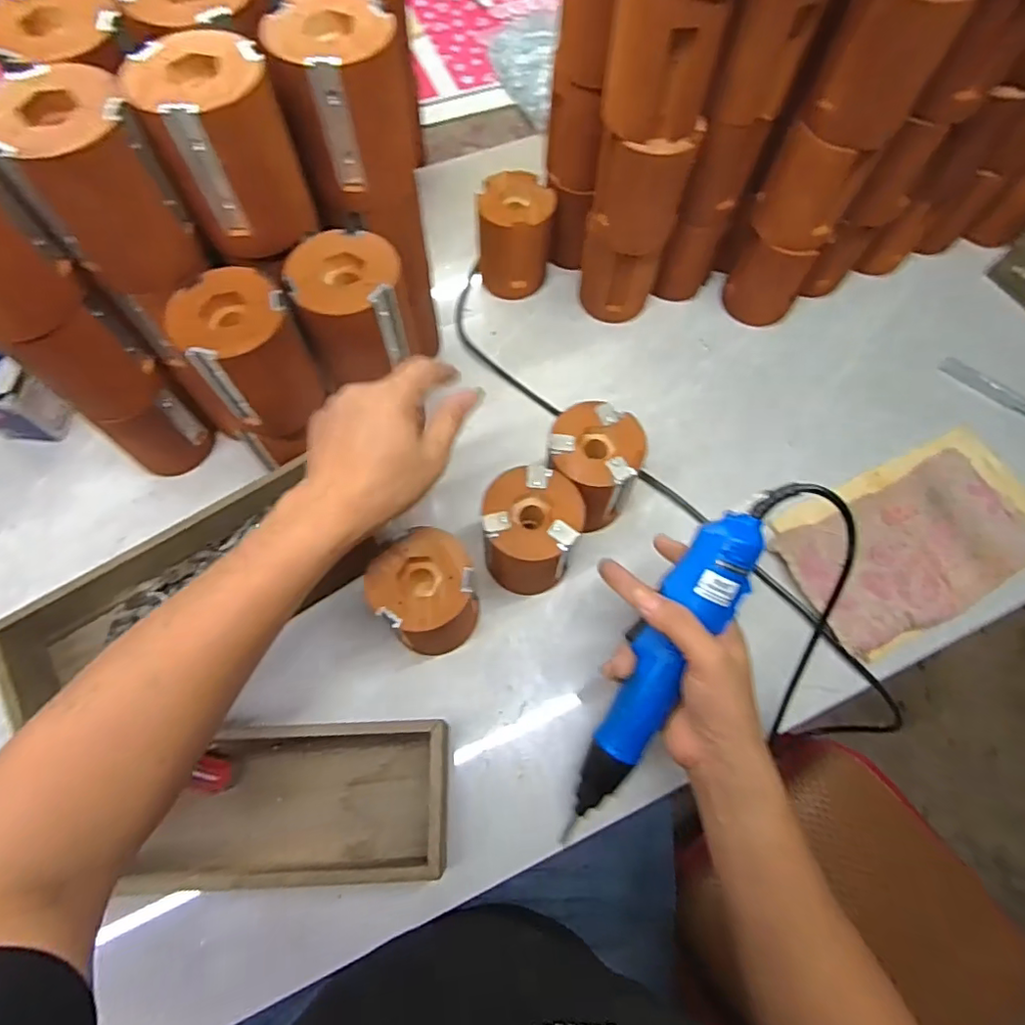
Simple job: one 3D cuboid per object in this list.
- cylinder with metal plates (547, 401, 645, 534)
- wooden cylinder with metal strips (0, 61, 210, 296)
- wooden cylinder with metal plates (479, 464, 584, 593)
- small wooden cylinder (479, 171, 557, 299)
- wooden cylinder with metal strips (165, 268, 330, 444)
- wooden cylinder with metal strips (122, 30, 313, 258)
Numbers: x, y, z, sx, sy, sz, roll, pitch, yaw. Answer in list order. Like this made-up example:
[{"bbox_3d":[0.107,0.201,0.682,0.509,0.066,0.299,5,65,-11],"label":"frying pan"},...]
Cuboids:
[{"bbox_3d":[0.068,-0.035,0.507,0.078,0.100,0.083,-42,75,-16],"label":"cylinder with metal plates"},{"bbox_3d":[-0.260,-0.204,0.364,0.077,0.105,0.071,-34,73,-14],"label":"wooden cylinder with metal strips"},{"bbox_3d":[0.012,0.022,0.484,0.081,0.105,0.083,4,68,0],"label":"wooden cylinder with metal plates"},{"bbox_3d":[0.002,-0.295,0.620,0.079,0.094,0.079,-6,68,-4],"label":"small wooden cylinder"},{"bbox_3d":[-0.192,-0.115,0.432,0.079,0.103,0.074,1,68,-1],"label":"wooden cylinder with metal strips"},{"bbox_3d":[-0.184,-0.233,0.375,0.078,0.100,0.072,-25,71,-11],"label":"wooden cylinder with metal strips"}]

